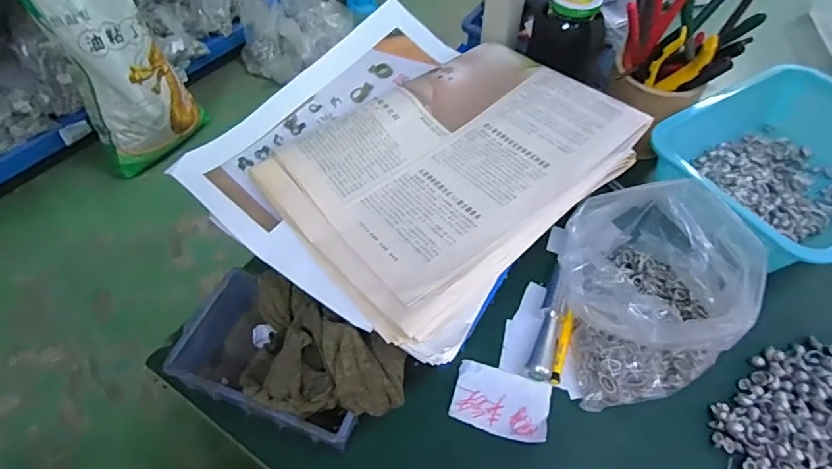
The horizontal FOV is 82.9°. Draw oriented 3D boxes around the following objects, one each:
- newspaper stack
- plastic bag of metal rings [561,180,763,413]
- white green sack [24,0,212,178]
[{"bbox_3d":[0.036,-0.059,0.392,0.275,0.037,0.203,-35,60,-24],"label":"newspaper stack"},{"bbox_3d":[0.203,0.039,0.394,0.172,0.099,0.147,-14,54,-11],"label":"plastic bag of metal rings"},{"bbox_3d":[-0.817,-0.487,1.281,0.278,0.621,0.175,-28,58,-20],"label":"white green sack"}]

